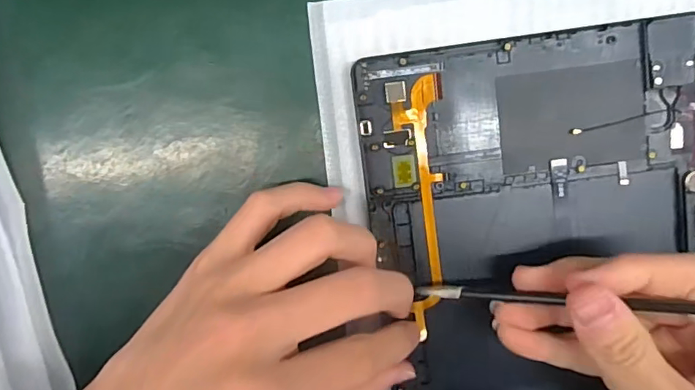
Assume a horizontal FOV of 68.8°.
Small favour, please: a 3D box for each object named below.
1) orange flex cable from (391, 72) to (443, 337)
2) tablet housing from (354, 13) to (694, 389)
[{"bbox_3d":[0.035,0.006,0.239,0.022,0.004,0.121,-3,98,4],"label":"orange flex cable"},{"bbox_3d":[0.094,0.049,0.246,0.154,0.012,0.242,-7,97,3],"label":"tablet housing"}]

